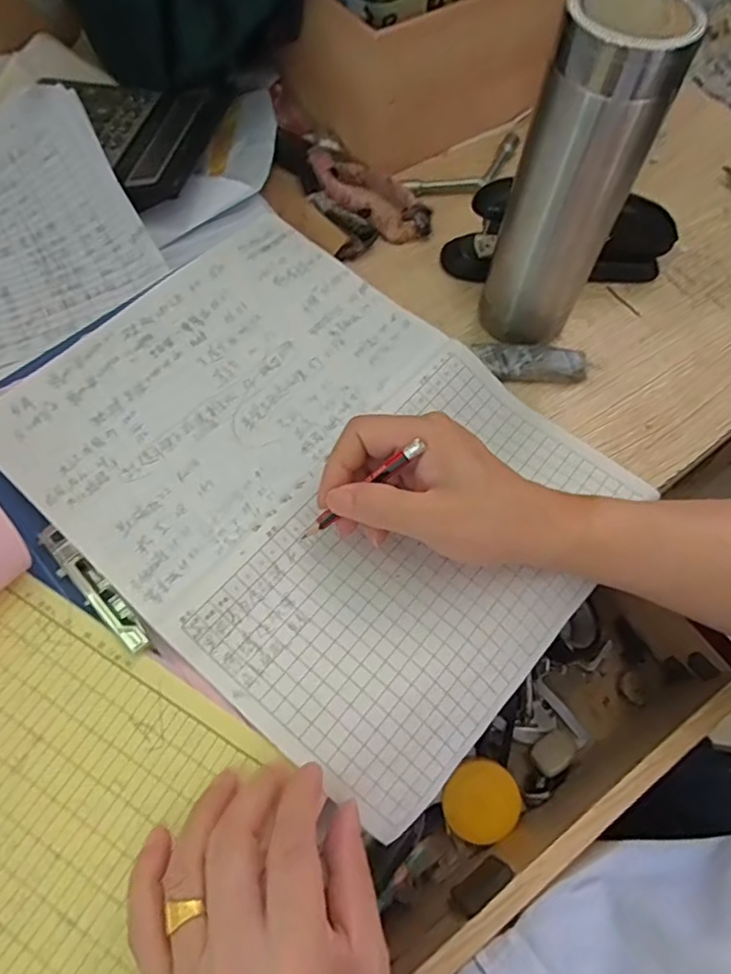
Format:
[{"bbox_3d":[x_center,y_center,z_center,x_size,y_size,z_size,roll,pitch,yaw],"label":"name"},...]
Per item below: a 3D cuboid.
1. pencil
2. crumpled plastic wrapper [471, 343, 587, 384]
[{"bbox_3d":[-0.004,0.004,0.303,0.085,0.005,0.006,-39,65,26],"label":"pencil"},{"bbox_3d":[0.114,-0.086,0.399,0.076,0.012,0.025,4,63,-2],"label":"crumpled plastic wrapper"}]

